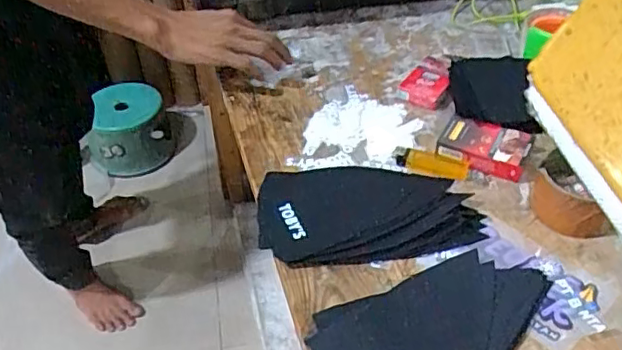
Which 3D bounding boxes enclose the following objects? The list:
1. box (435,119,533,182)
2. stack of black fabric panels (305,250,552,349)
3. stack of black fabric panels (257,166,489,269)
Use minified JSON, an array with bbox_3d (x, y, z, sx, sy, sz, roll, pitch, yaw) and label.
[{"bbox_3d":[0.191,-0.034,0.663,0.092,0.023,0.063,17,46,20],"label":"box"},{"bbox_3d":[0.112,0.129,0.510,0.205,0.011,0.127,-25,47,-22],"label":"stack of black fabric panels"},{"bbox_3d":[0.055,0.034,0.608,0.212,0.012,0.128,-4,43,-1],"label":"stack of black fabric panels"}]

